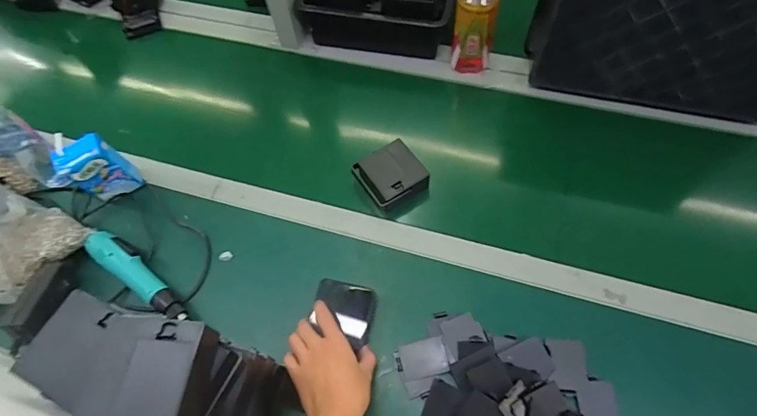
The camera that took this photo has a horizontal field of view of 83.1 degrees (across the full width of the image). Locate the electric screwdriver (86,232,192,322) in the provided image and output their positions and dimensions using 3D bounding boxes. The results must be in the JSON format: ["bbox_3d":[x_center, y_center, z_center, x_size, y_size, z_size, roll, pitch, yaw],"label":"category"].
[{"bbox_3d":[-0.341,0.096,0.610,0.205,0.037,0.040,31,70,18],"label":"electric screwdriver"}]

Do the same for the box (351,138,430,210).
[{"bbox_3d":[0.020,-0.051,0.662,0.094,0.030,0.096,-31,65,-10],"label":"box"}]

